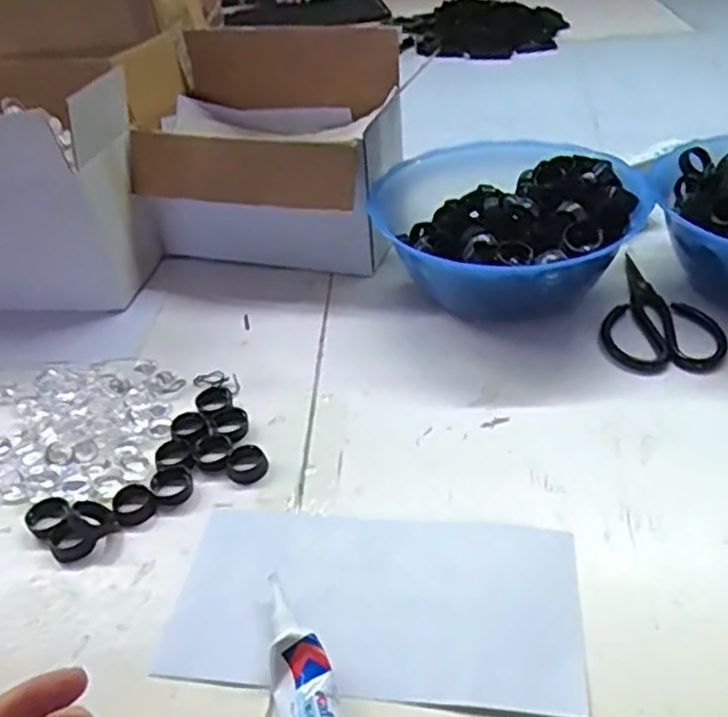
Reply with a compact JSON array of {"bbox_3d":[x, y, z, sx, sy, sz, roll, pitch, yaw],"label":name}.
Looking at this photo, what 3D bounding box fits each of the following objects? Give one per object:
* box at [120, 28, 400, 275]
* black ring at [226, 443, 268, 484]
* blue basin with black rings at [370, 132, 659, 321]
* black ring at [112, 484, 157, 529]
[{"bbox_3d":[-0.090,-0.214,0.725,0.254,0.196,0.168,10,40,18],"label":"box"},{"bbox_3d":[-0.085,0.074,0.510,0.029,0.009,0.031,-3,38,3],"label":"black ring"},{"bbox_3d":[0.131,-0.122,0.653,0.225,0.094,0.227,-3,39,3],"label":"blue basin with black rings"},{"bbox_3d":[-0.159,0.099,0.490,0.028,0.009,0.033,-19,40,-17],"label":"black ring"}]

